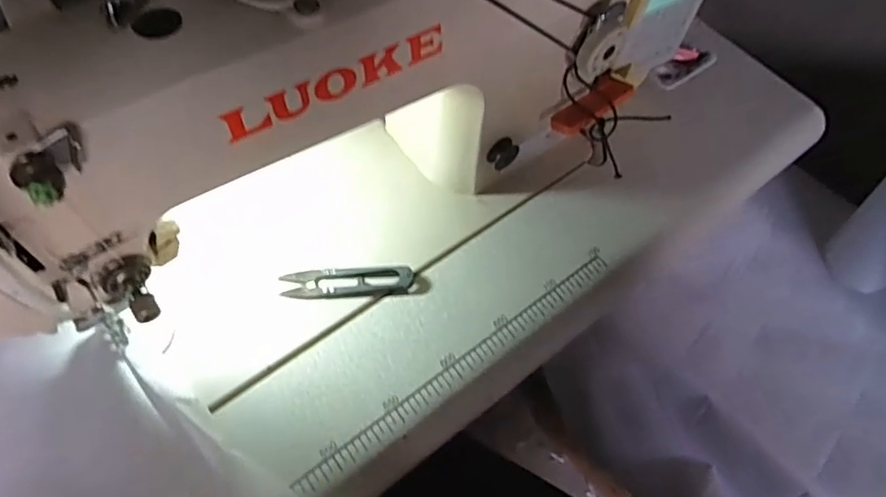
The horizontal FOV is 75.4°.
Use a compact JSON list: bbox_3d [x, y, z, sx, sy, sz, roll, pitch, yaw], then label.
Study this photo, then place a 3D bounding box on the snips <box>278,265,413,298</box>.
[{"bbox_3d":[-0.072,0.025,0.431,0.096,0.008,0.022,-2,61,-5],"label":"snips"}]

